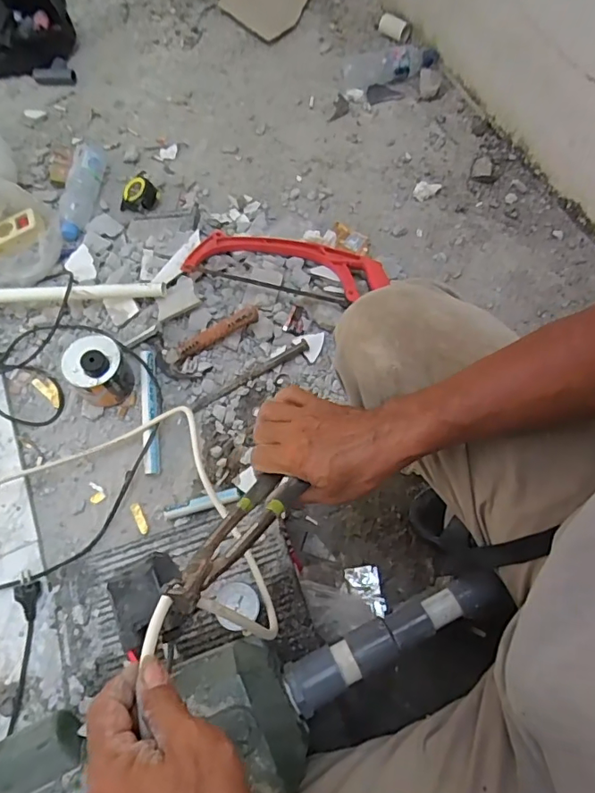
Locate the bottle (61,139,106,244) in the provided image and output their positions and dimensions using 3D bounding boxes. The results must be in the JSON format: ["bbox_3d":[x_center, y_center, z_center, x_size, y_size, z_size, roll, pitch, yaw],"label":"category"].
[{"bbox_3d":[-0.469,-0.452,1.114,0.084,0.057,0.244,-4,66,1],"label":"bottle"}]

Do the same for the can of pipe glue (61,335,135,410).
[{"bbox_3d":[-0.342,-0.048,0.881,0.105,0.100,0.094,-32,68,-11],"label":"can of pipe glue"}]

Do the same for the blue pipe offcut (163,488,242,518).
[{"bbox_3d":[-0.156,0.173,0.842,0.126,0.020,0.023,-12,66,-3],"label":"blue pipe offcut"}]

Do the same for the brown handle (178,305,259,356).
[{"bbox_3d":[-0.142,-0.116,0.913,0.158,0.032,0.027,-26,66,9],"label":"brown handle"}]

